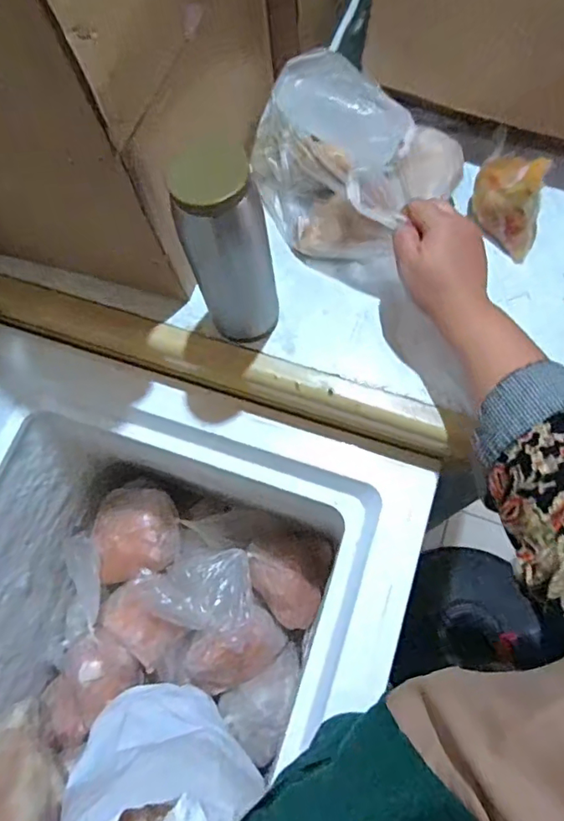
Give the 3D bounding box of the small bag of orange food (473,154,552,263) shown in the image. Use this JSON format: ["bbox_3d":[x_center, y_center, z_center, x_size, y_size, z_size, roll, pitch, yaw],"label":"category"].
[{"bbox_3d":[0.245,-0.224,0.560,0.088,0.071,0.081,27,68,9],"label":"small bag of orange food"}]

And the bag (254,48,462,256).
[{"bbox_3d":[0.063,-0.256,0.558,0.201,0.109,0.151,37,70,13],"label":"bag"}]

